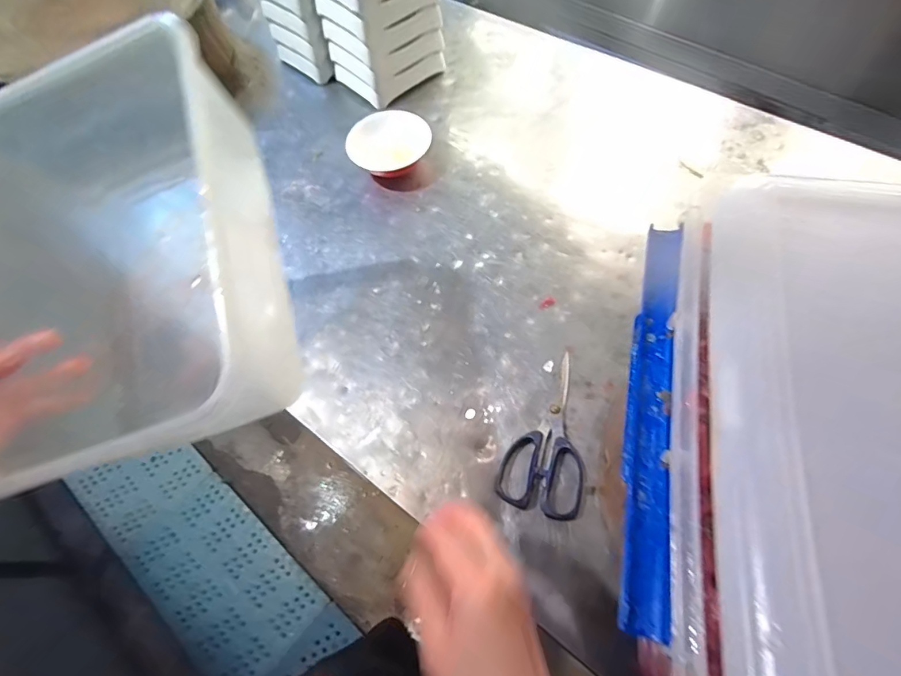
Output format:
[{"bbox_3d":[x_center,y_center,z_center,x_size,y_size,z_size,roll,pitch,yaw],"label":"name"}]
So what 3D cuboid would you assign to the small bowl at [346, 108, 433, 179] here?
[{"bbox_3d":[-0.090,-0.289,0.678,0.120,0.047,0.111,-1,64,2],"label":"small bowl"}]

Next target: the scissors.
[{"bbox_3d":[0.108,0.099,0.487,0.084,0.013,0.177,13,65,9],"label":"scissors"}]

